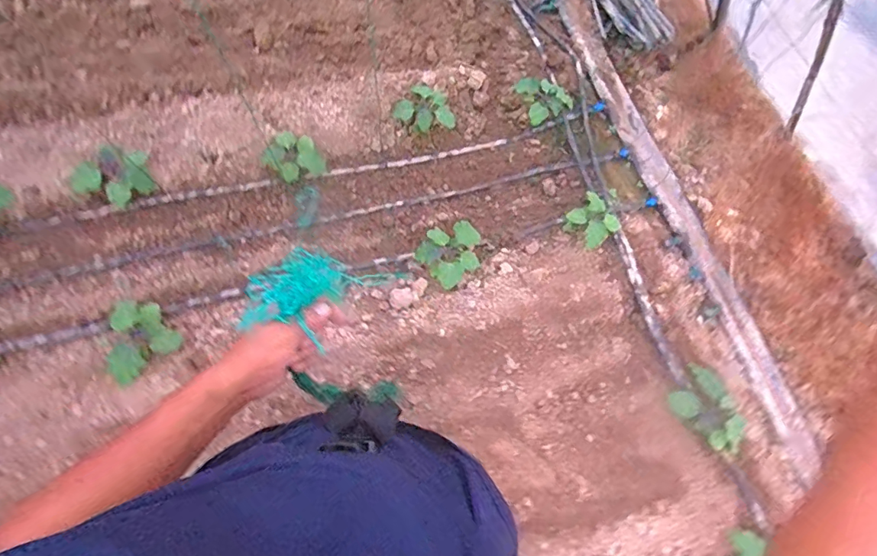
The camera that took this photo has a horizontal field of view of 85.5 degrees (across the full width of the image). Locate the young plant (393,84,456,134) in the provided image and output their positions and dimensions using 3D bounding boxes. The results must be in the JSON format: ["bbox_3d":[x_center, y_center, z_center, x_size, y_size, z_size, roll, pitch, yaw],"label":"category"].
[{"bbox_3d":[-0.059,-0.628,1.775,0.220,0.076,0.174,-11,73,-6],"label":"young plant"}]

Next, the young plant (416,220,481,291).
[{"bbox_3d":[0.047,-0.089,1.577,0.225,0.094,0.184,-43,79,-14],"label":"young plant"}]

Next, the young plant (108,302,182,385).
[{"bbox_3d":[-0.947,0.184,1.495,0.216,0.117,0.267,-23,74,-10],"label":"young plant"}]

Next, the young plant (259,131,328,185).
[{"bbox_3d":[-0.518,-0.426,1.667,0.172,0.088,0.187,-34,77,-13],"label":"young plant"}]

